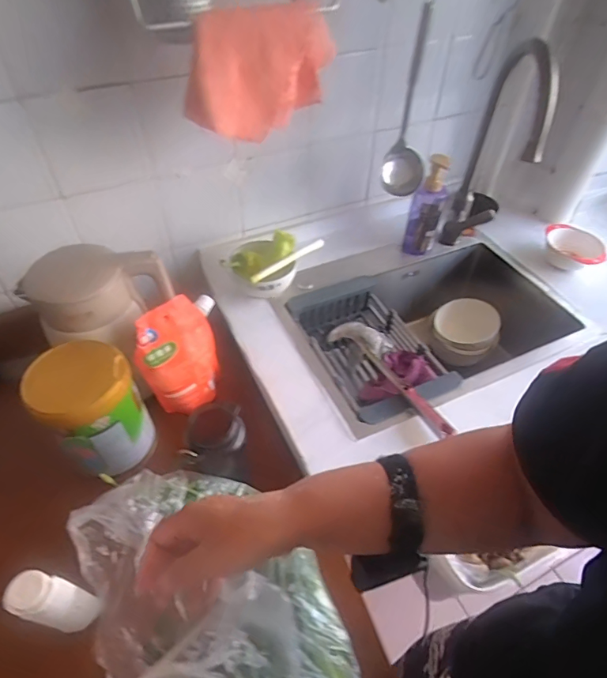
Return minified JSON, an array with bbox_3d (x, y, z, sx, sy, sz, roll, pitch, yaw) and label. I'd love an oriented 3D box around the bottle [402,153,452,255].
[{"bbox_3d":[0.289,-0.312,1.040,0.072,0.242,0.056,13,50,10],"label":"bottle"}]

